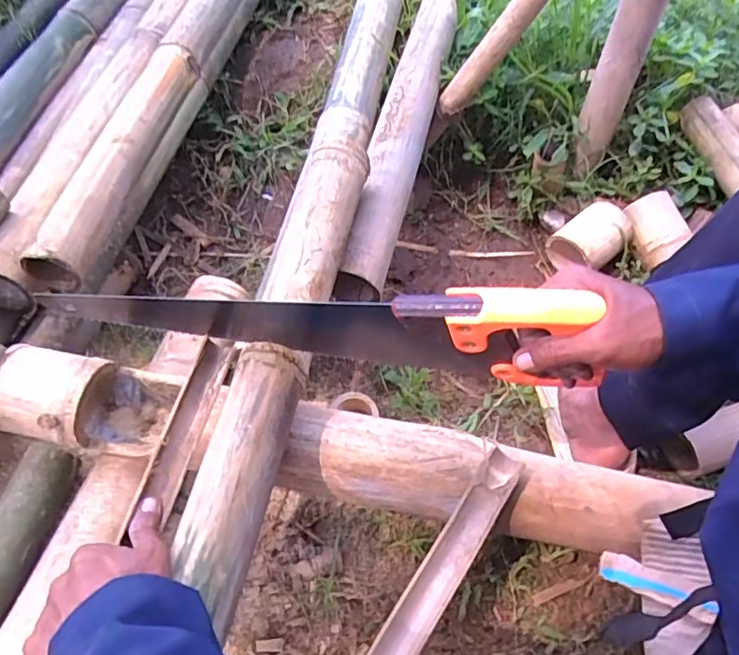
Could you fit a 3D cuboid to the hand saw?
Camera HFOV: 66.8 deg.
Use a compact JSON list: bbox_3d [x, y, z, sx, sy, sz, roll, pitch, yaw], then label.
[{"bbox_3d":[-0.061,0.002,0.484,0.462,0.100,0.025,3,55,19],"label":"hand saw"}]

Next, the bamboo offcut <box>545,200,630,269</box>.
[{"bbox_3d":[0.321,-0.128,0.819,0.105,0.057,0.076,-28,61,-17],"label":"bamboo offcut"}]

